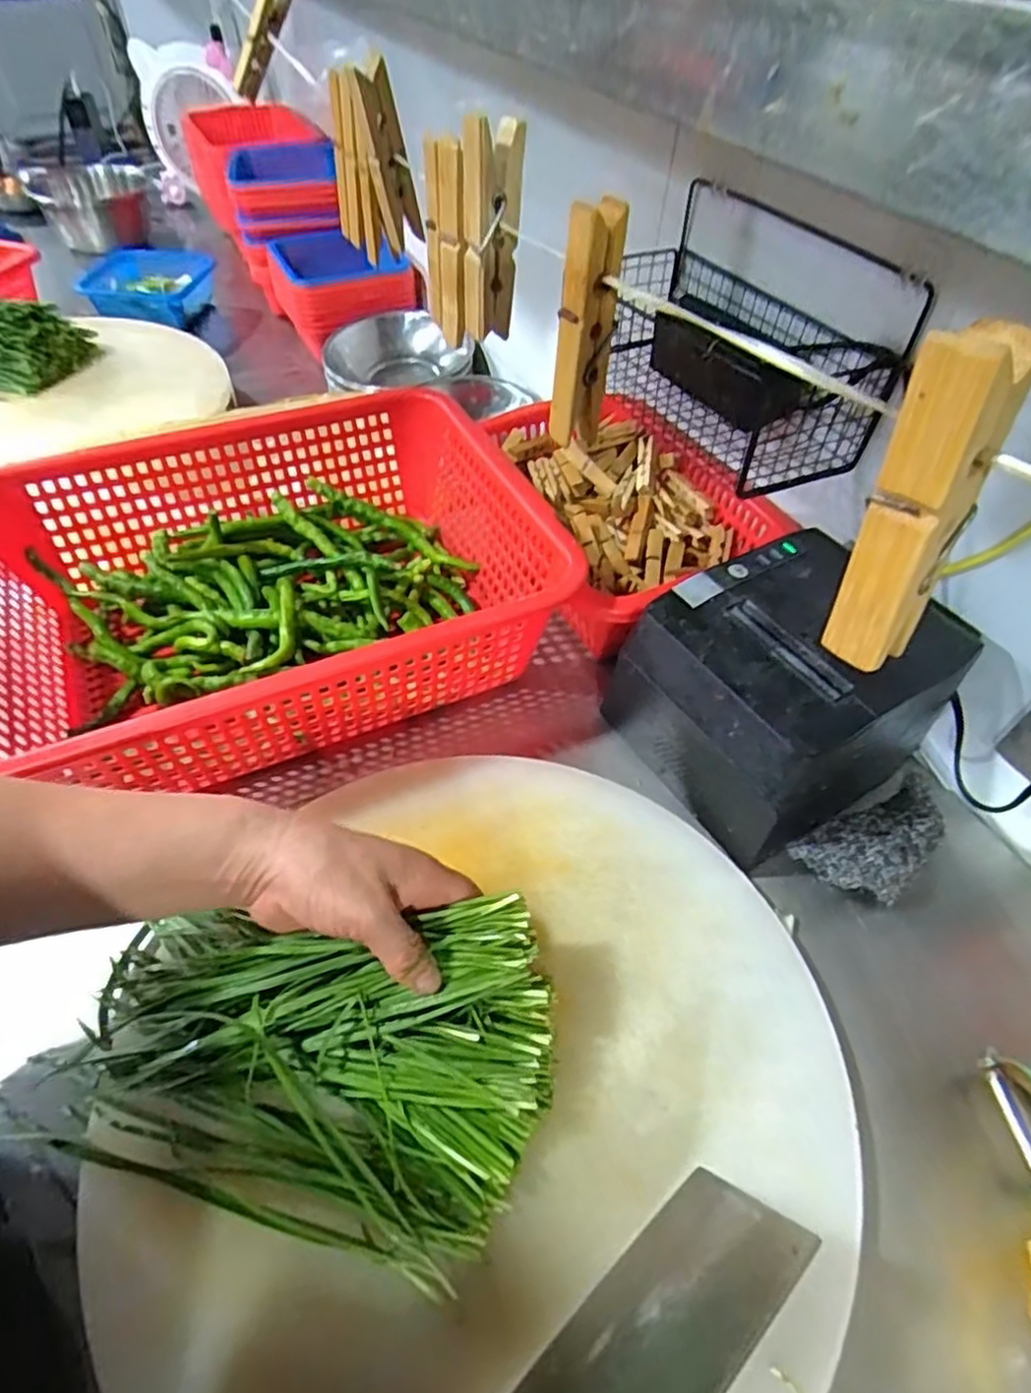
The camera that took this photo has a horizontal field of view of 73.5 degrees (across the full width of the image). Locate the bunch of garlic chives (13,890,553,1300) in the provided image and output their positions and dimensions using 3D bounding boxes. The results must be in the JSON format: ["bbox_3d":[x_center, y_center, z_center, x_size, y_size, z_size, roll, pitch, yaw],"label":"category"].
[{"bbox_3d":[-0.103,0.164,0.327,0.232,0.067,0.136,10,50,4],"label":"bunch of garlic chives"}]

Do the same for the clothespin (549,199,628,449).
[{"bbox_3d":[0.019,-0.100,0.191,0.015,0.059,0.010,6,50,1],"label":"clothespin"}]

